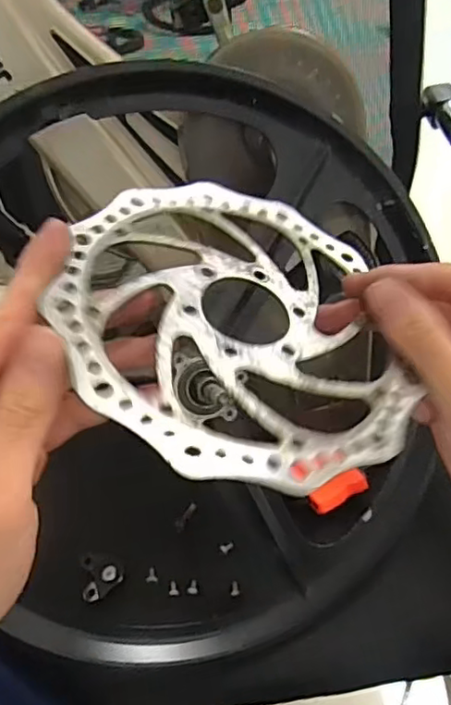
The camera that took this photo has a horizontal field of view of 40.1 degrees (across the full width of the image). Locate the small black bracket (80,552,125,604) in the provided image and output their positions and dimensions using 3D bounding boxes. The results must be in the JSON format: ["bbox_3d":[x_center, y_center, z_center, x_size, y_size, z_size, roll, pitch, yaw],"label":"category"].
[{"bbox_3d":[-0.096,0.175,0.486,0.031,0.007,0.038,-8,41,-9],"label":"small black bracket"}]

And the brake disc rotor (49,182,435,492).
[{"bbox_3d":[0.004,-0.017,0.248,0.136,0.006,0.150,5,51,-18],"label":"brake disc rotor"}]

